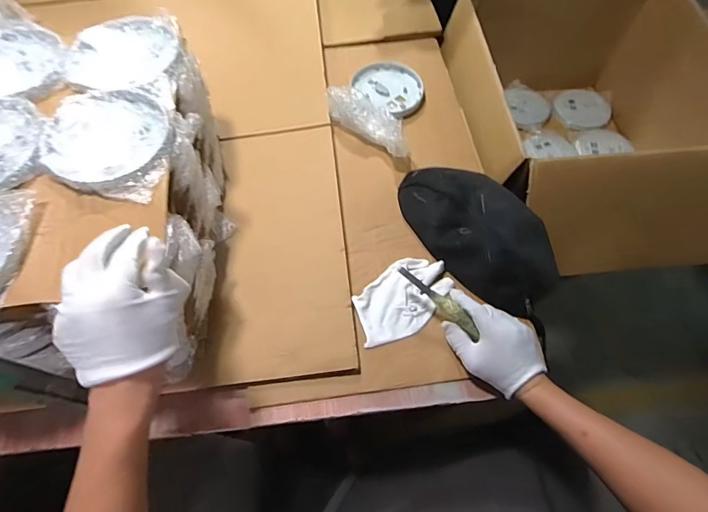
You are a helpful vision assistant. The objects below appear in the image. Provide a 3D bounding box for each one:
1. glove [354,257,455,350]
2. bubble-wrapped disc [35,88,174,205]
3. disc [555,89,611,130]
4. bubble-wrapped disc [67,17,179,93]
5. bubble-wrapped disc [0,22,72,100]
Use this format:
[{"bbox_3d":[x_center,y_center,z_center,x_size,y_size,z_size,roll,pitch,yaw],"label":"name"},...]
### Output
[{"bbox_3d":[0.068,0.063,0.585,0.153,0.021,0.091,-38,68,-17],"label":"glove"},{"bbox_3d":[-0.283,-0.133,0.468,0.144,0.017,0.140,0,63,1],"label":"bubble-wrapped disc"},{"bbox_3d":[0.570,-0.367,1.001,0.122,0.023,0.117,0,63,1],"label":"disc"},{"bbox_3d":[-0.300,-0.264,0.532,0.138,0.019,0.130,0,63,1],"label":"bubble-wrapped disc"},{"bbox_3d":[-0.447,-0.246,0.518,0.157,0.023,0.144,0,63,1],"label":"bubble-wrapped disc"}]

